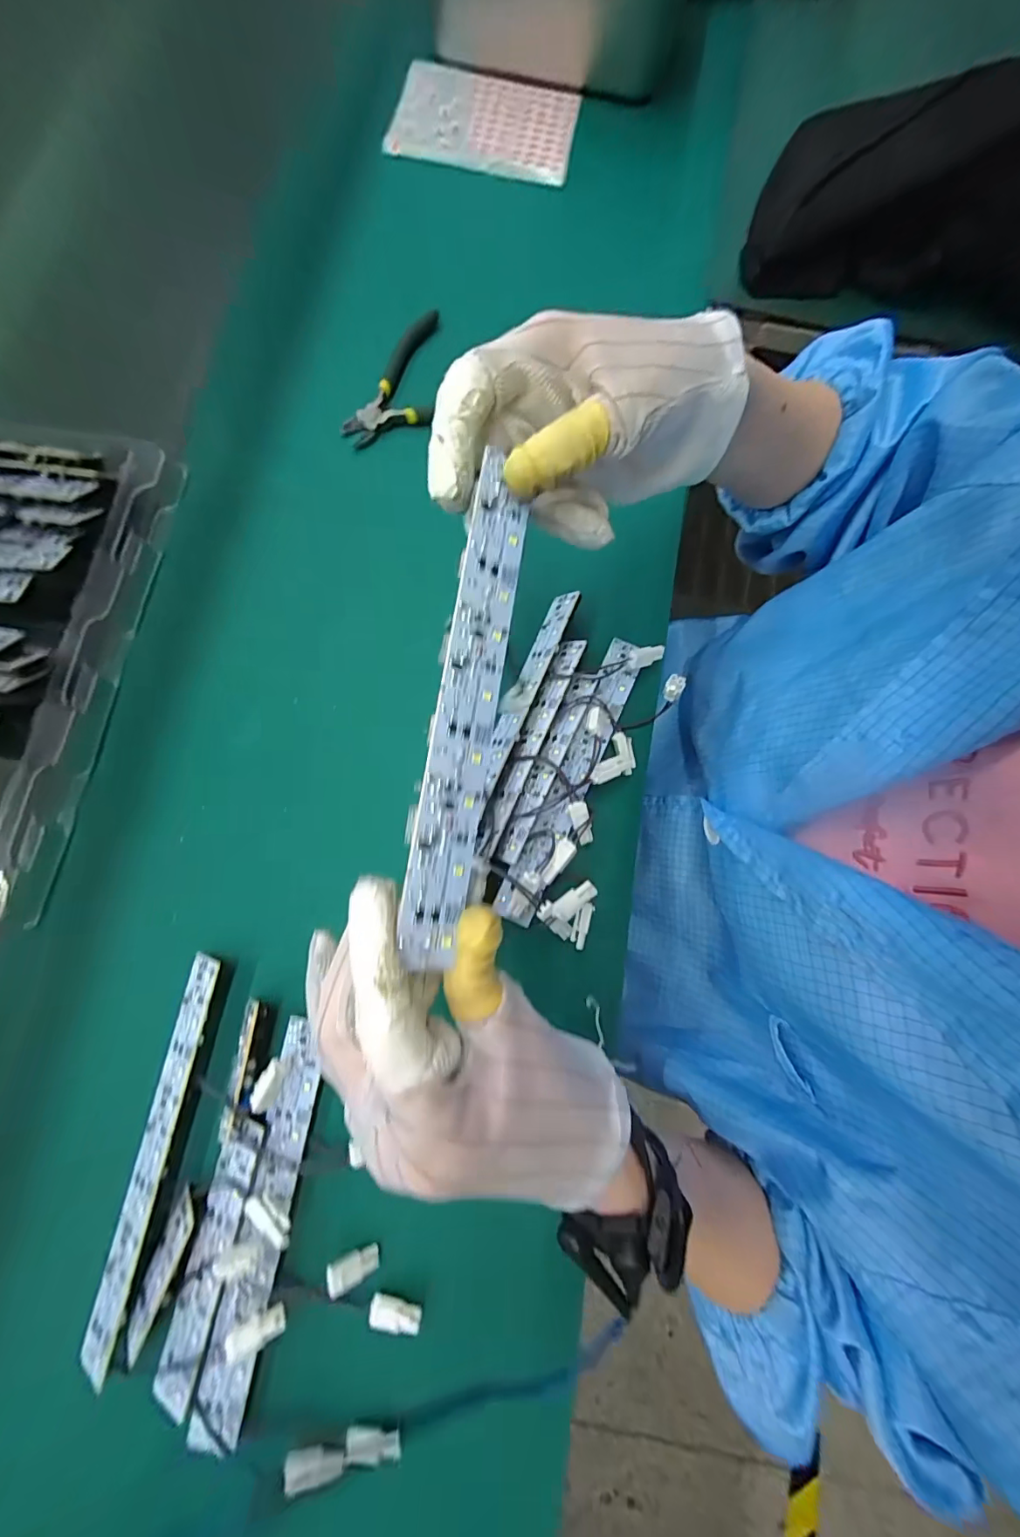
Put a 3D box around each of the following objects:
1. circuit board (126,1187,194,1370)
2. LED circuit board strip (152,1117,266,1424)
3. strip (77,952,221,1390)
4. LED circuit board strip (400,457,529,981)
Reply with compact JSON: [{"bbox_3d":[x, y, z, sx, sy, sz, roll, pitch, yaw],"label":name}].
[{"bbox_3d":[-0.177,0.255,0.247,0.016,0.008,0.070,21,79,3],"label":"circuit board"},{"bbox_3d":[-0.153,0.251,0.252,0.028,0.009,0.131,9,80,24],"label":"LED circuit board strip"},{"bbox_3d":[-0.189,0.200,0.257,0.023,0.010,0.193,10,78,1],"label":"strip"},{"bbox_3d":[-0.015,-0.024,0.178,0.025,0.004,0.178,15,78,-33],"label":"LED circuit board strip"}]

